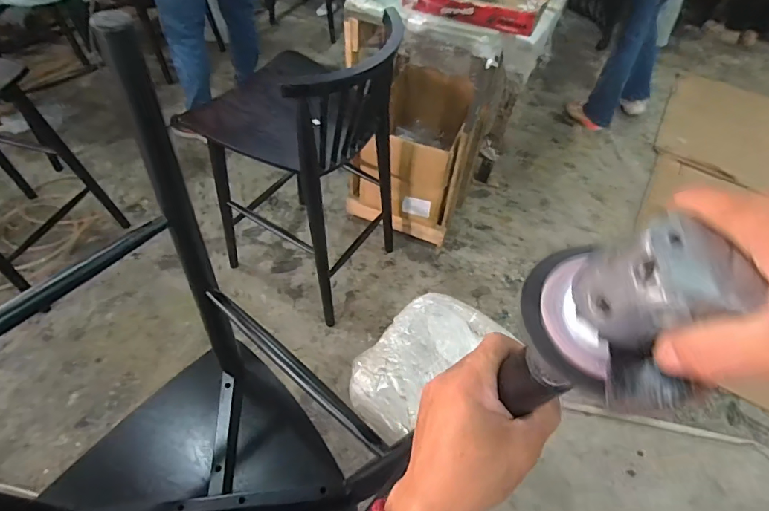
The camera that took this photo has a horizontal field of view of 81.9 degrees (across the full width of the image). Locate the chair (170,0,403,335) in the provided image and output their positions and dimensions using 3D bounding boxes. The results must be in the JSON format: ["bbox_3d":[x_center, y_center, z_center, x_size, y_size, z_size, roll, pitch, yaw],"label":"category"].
[{"bbox_3d":[-0.233,-0.282,1.338,0.431,0.783,0.432,27,56,16],"label":"chair"}]

